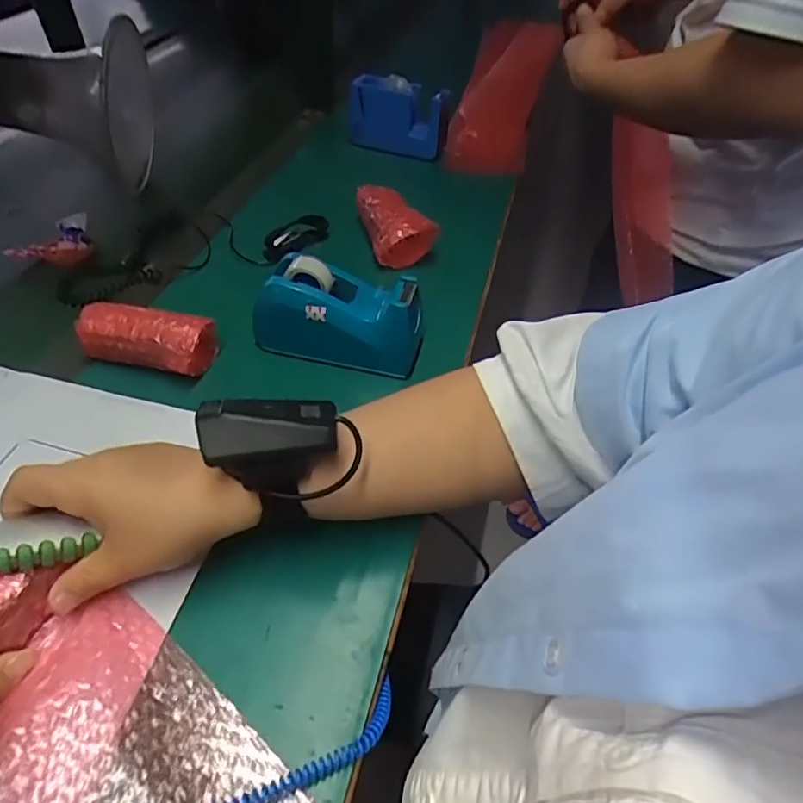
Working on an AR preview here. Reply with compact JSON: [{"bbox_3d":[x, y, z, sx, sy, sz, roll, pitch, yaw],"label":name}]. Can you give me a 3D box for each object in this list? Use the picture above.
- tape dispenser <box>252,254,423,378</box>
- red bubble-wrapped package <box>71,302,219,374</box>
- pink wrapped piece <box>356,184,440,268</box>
[{"bbox_3d":[-0.053,-0.076,0.460,0.141,0.079,0.047,12,48,7],"label":"tape dispenser"},{"bbox_3d":[-0.212,-0.056,0.451,0.099,0.037,0.045,12,48,7],"label":"red bubble-wrapped package"},{"bbox_3d":[-0.009,-0.192,0.594,0.063,0.053,0.102,-12,50,-14],"label":"pink wrapped piece"}]

